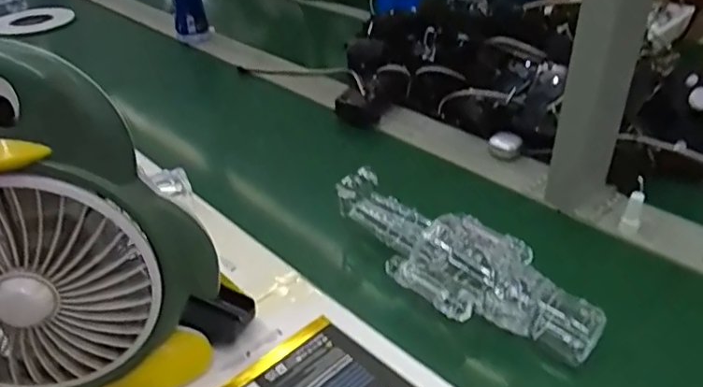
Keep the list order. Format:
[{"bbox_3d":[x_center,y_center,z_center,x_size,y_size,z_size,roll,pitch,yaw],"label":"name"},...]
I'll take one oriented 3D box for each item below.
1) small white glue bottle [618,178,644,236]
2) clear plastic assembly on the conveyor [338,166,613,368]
[{"bbox_3d":[0.318,0.013,0.636,0.018,0.063,0.015,11,37,19],"label":"small white glue bottle"},{"bbox_3d":[0.105,0.069,0.570,0.111,0.071,0.287,-27,41,-31],"label":"clear plastic assembly on the conveyor"}]

